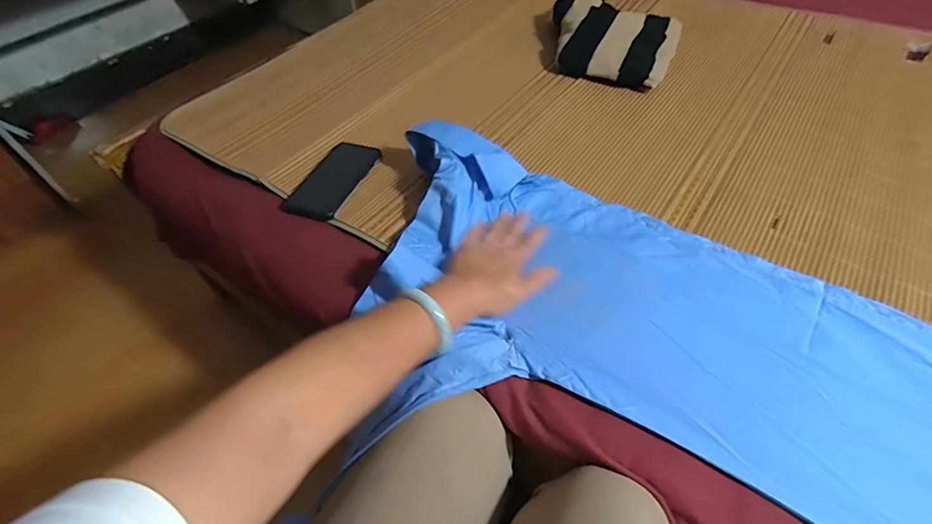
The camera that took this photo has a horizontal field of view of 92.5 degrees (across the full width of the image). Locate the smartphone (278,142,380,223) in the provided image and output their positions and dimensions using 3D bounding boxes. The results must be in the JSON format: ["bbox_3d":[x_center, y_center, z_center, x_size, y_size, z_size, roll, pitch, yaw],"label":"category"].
[{"bbox_3d":[-0.195,-0.125,0.674,0.088,0.015,0.160,16,52,15],"label":"smartphone"}]

